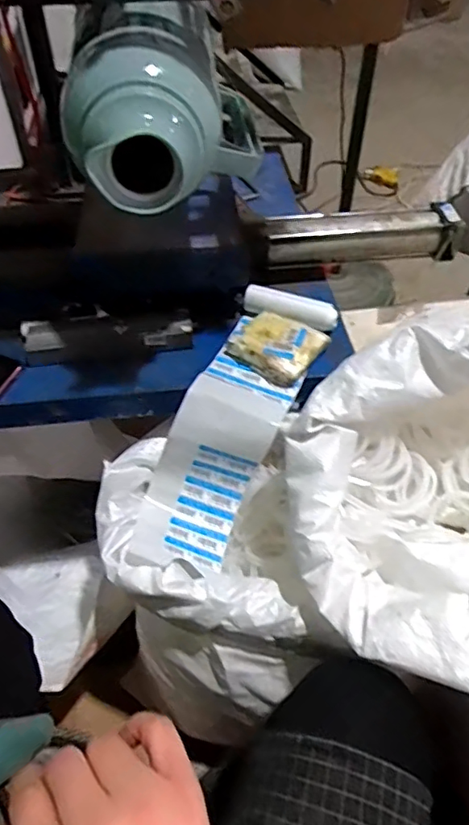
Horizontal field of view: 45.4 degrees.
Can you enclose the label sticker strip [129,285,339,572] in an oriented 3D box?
[{"bbox_3d":[-0.004,0.009,0.673,0.118,0.105,0.375,22,79,18],"label":"label sticker strip"}]

